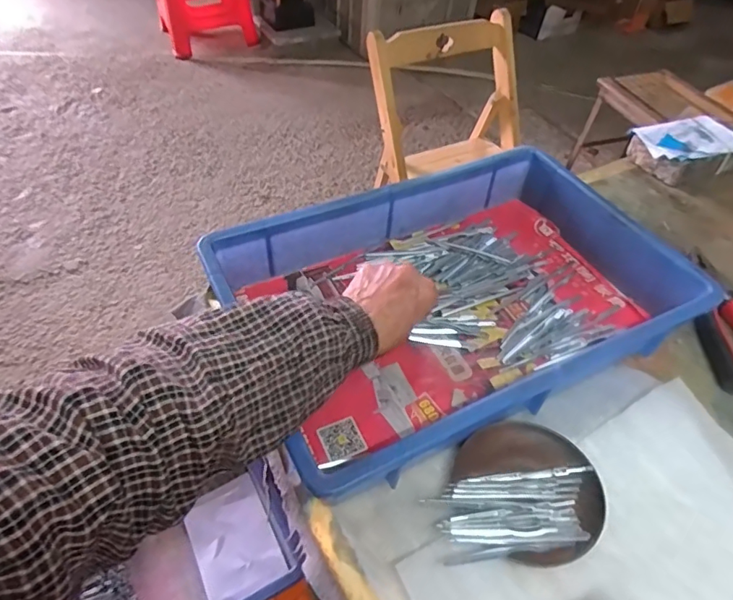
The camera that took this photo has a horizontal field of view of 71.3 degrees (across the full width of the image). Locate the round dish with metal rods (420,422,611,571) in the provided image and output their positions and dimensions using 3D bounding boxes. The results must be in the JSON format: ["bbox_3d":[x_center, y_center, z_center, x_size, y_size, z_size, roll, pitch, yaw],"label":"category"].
[{"bbox_3d":[0.121,0.151,0.407,0.129,0.016,0.109,2,48,-2],"label":"round dish with metal rods"}]

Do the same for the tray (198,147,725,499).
[{"bbox_3d":[0.086,-0.008,0.516,0.416,0.087,0.278,-20,53,-20],"label":"tray"}]

